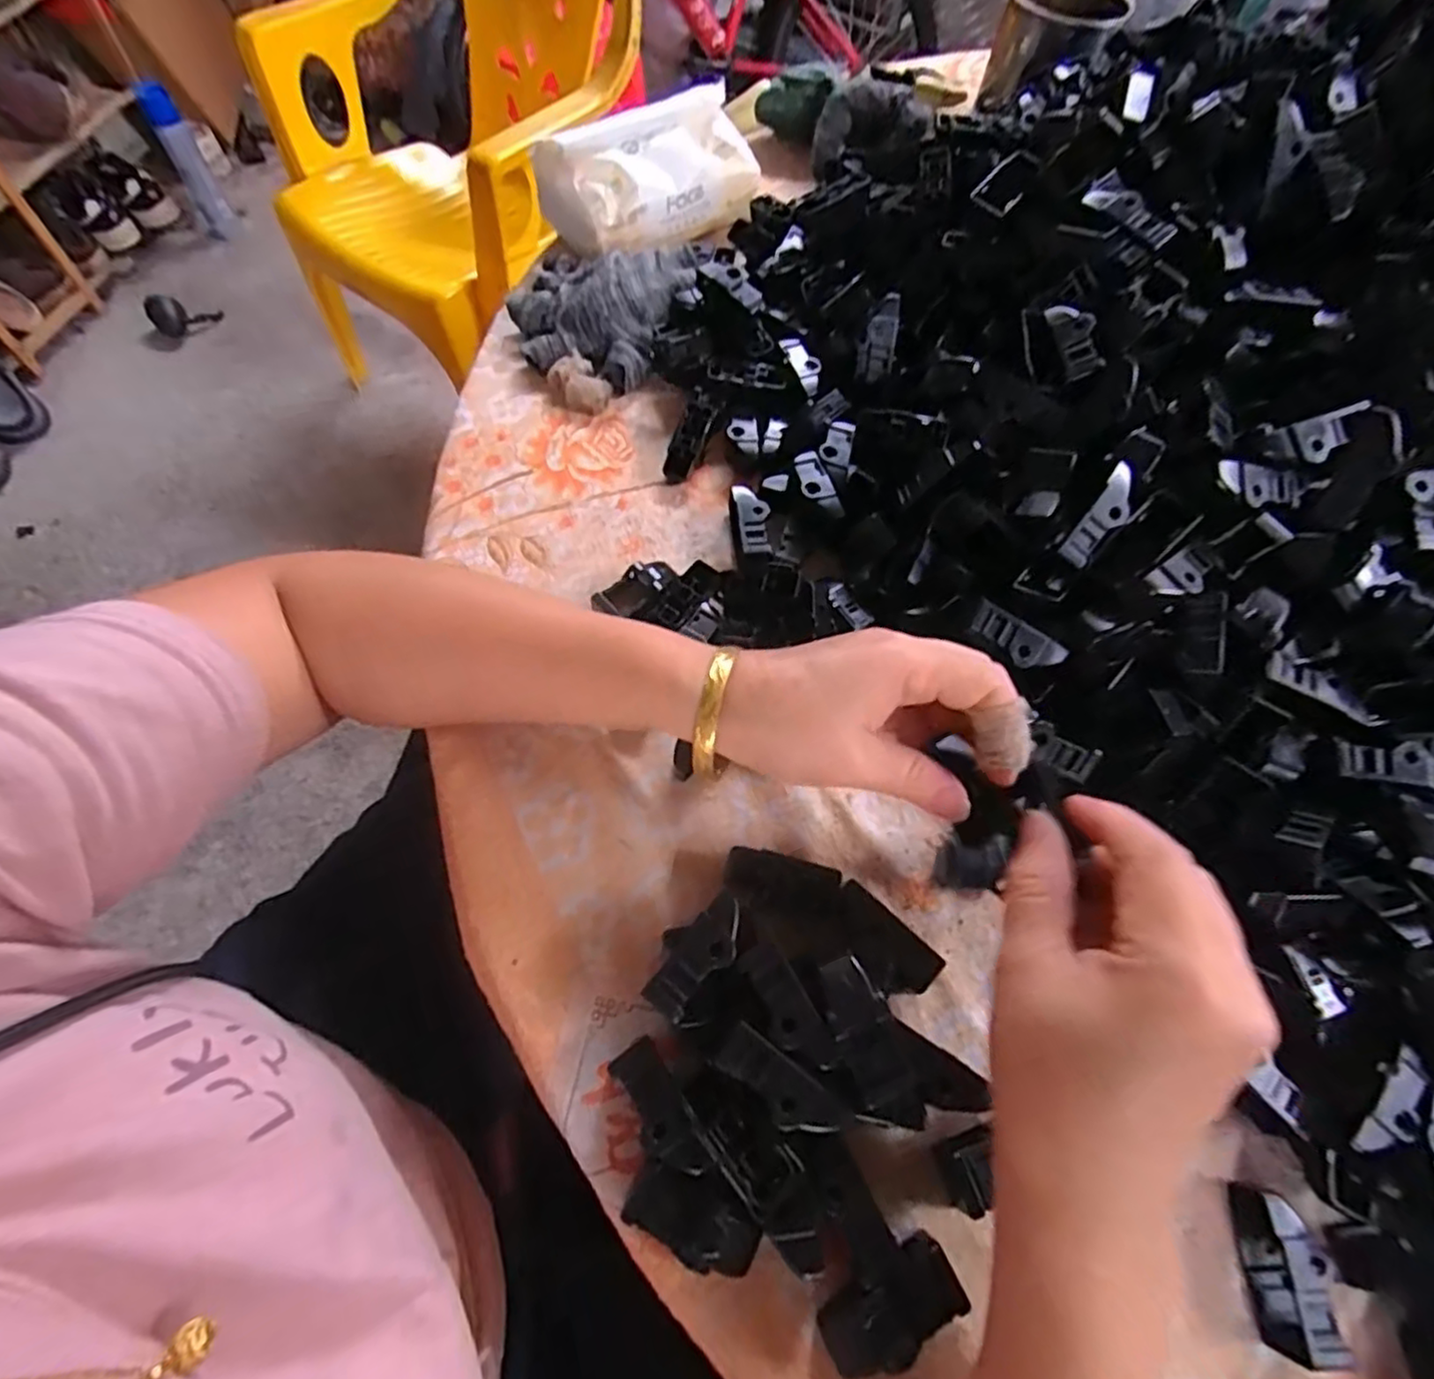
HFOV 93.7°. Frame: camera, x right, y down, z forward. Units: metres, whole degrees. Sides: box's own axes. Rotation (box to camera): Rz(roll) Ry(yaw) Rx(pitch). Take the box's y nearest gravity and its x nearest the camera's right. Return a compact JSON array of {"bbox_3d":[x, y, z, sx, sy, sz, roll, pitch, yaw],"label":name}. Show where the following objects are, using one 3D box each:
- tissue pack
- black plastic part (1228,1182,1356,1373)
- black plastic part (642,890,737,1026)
[{"bbox_3d":[-0.048,-0.370,0.481,0.156,0.054,0.083,-31,68,-16],"label":"tissue pack"},{"bbox_3d":[0.203,0.208,0.240,0.015,0.024,0.047,5,63,0],"label":"black plastic part"},{"bbox_3d":[-0.008,0.098,0.250,0.022,0.007,0.047,41,69,17],"label":"black plastic part"}]

